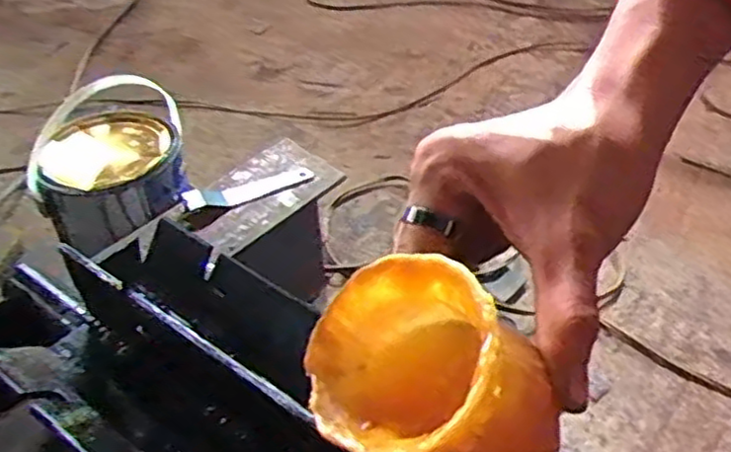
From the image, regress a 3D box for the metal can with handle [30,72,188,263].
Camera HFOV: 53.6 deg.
[{"bbox_3d":[-0.282,-0.044,0.819,0.156,0.263,0.140,-14,41,-14],"label":"metal can with handle"}]

